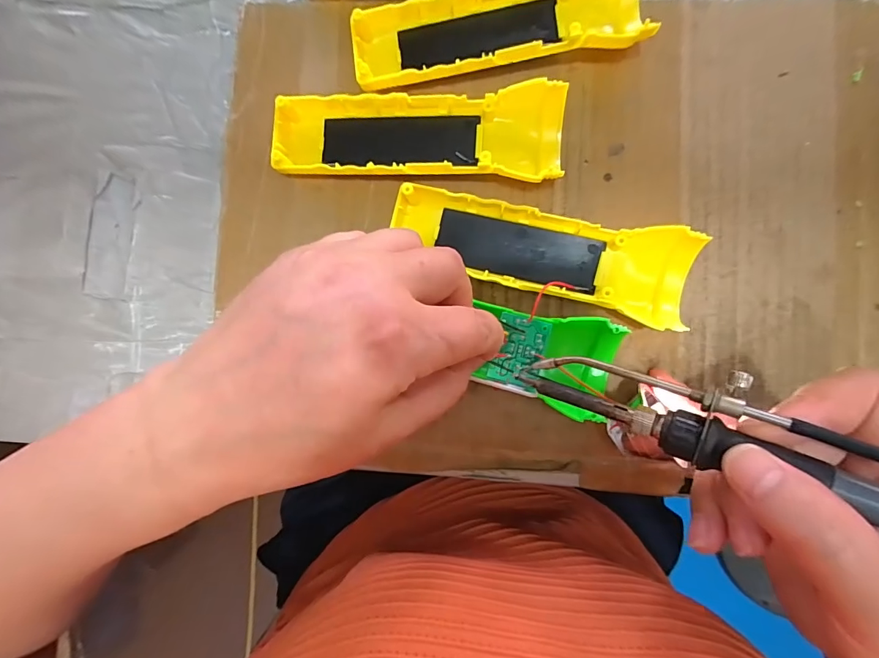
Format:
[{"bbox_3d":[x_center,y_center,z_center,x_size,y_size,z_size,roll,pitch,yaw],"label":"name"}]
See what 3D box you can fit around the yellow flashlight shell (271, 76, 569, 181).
[{"bbox_3d":[-0.013,-0.109,0.239,0.161,0.026,0.050,5,87,5],"label":"yellow flashlight shell"}]

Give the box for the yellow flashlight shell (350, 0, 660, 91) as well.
[{"bbox_3d":[0.033,-0.175,0.240,0.164,0.025,0.060,-7,86,4],"label":"yellow flashlight shell"}]

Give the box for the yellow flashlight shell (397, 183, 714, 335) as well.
[{"bbox_3d":[0.054,-0.043,0.231,0.160,0.027,0.046,16,88,5],"label":"yellow flashlight shell"}]

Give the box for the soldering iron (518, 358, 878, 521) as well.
[{"bbox_3d":[0.130,0.044,0.156,0.209,0.019,0.034,19,88,31],"label":"soldering iron"}]

